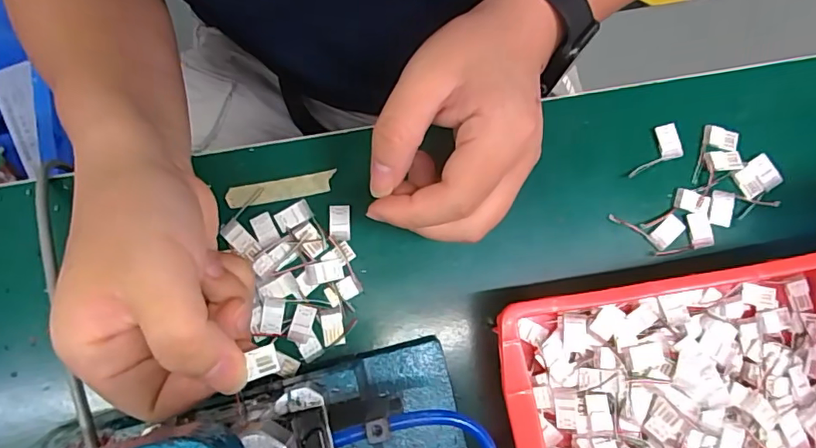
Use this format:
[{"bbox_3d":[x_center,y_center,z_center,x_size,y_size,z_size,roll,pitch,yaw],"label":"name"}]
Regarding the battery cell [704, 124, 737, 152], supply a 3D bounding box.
[{"bbox_3d":[0.183,-0.051,0.297,0.018,0.004,0.012,21,82,3],"label":"battery cell"}]

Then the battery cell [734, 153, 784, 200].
[{"bbox_3d":[0.202,-0.027,0.295,0.021,0.005,0.019,-28,83,-4],"label":"battery cell"}]

